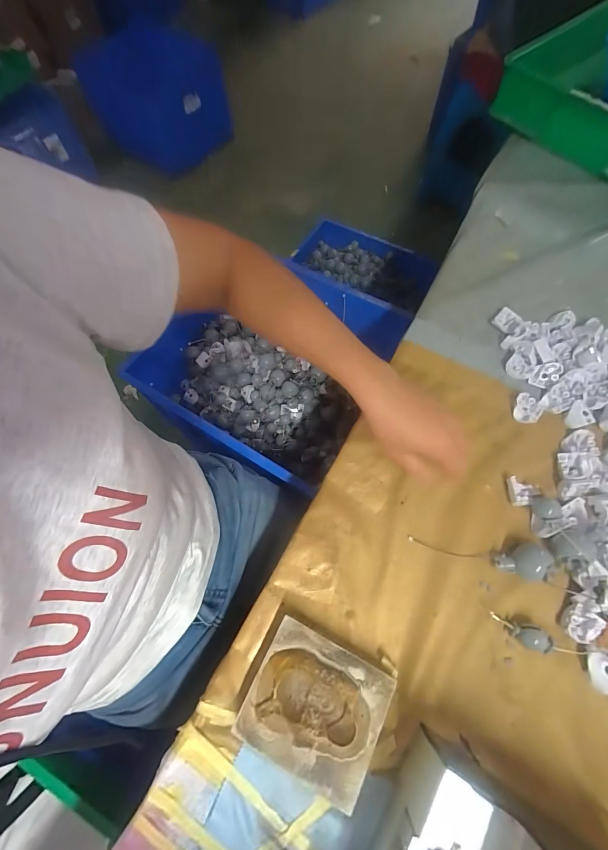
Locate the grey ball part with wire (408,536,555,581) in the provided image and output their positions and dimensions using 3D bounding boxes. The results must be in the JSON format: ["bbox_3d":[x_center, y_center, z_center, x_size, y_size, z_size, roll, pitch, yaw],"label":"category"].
[{"bbox_3d":[0.178,0.135,0.350,0.129,0.025,0.033,4,67,5],"label":"grey ball part with wire"}]

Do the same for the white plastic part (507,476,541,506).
[{"bbox_3d":[0.242,0.074,0.381,0.030,0.015,0.030,-3,66,2],"label":"white plastic part"}]

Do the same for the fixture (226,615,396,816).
[{"bbox_3d":[0.010,0.251,0.308,0.112,0.031,0.102,24,70,13],"label":"fixture"}]

